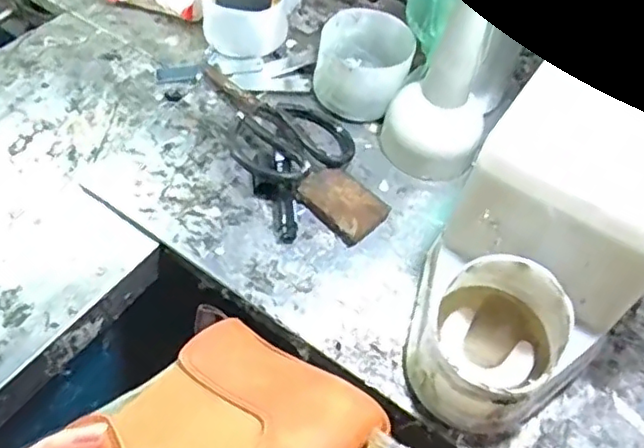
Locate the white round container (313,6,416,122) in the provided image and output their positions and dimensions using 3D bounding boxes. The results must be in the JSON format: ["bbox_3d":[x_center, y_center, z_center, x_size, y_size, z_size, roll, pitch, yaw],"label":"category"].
[{"bbox_3d":[0.039,-0.150,0.592,0.086,0.071,0.096,11,54,2],"label":"white round container"}]

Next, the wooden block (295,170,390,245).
[{"bbox_3d":[0.018,-0.017,0.524,0.048,0.017,0.069,-37,65,-27],"label":"wooden block"}]

